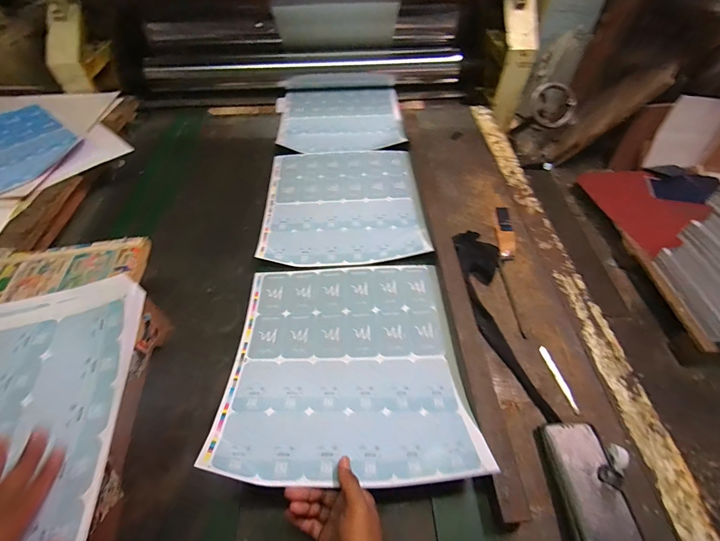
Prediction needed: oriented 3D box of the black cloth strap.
[{"bbox_3d":[0.246,0.068,0.619,0.090,0.031,0.368,-3,52,-1],"label":"black cloth strap"}]

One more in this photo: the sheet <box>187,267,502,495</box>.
[{"bbox_3d":[-0.019,0.131,0.561,0.351,0.074,0.376,1,49,-5],"label":"sheet"}]

